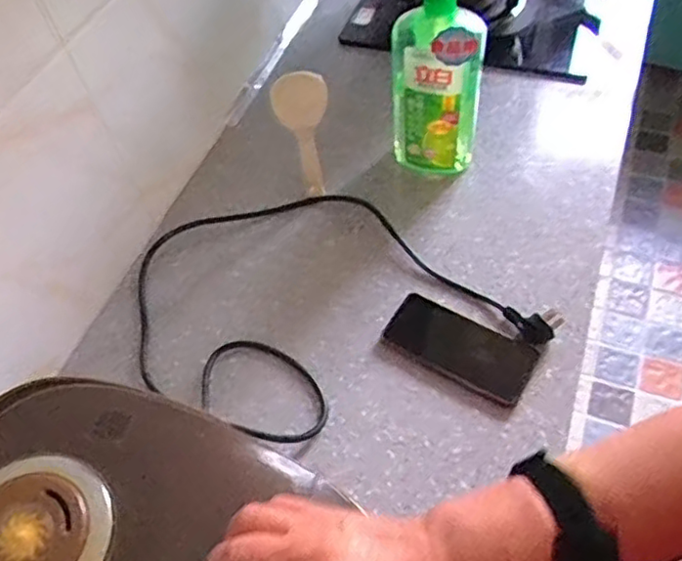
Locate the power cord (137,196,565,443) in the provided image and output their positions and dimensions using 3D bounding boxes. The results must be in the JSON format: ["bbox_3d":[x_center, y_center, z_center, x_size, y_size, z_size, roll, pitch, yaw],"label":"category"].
[{"bbox_3d":[-0.025,0.005,0.775,0.455,0.024,0.341,-19,56,-9],"label":"power cord"}]

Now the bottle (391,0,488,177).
[{"bbox_3d":[0.117,-0.253,0.789,0.108,0.274,0.070,5,56,8],"label":"bottle"}]

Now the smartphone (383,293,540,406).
[{"bbox_3d":[0.134,0.071,0.724,0.162,0.010,0.077,29,62,22],"label":"smartphone"}]

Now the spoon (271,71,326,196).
[{"bbox_3d":[-0.045,-0.177,0.803,0.064,0.187,0.020,-8,55,-1],"label":"spoon"}]

